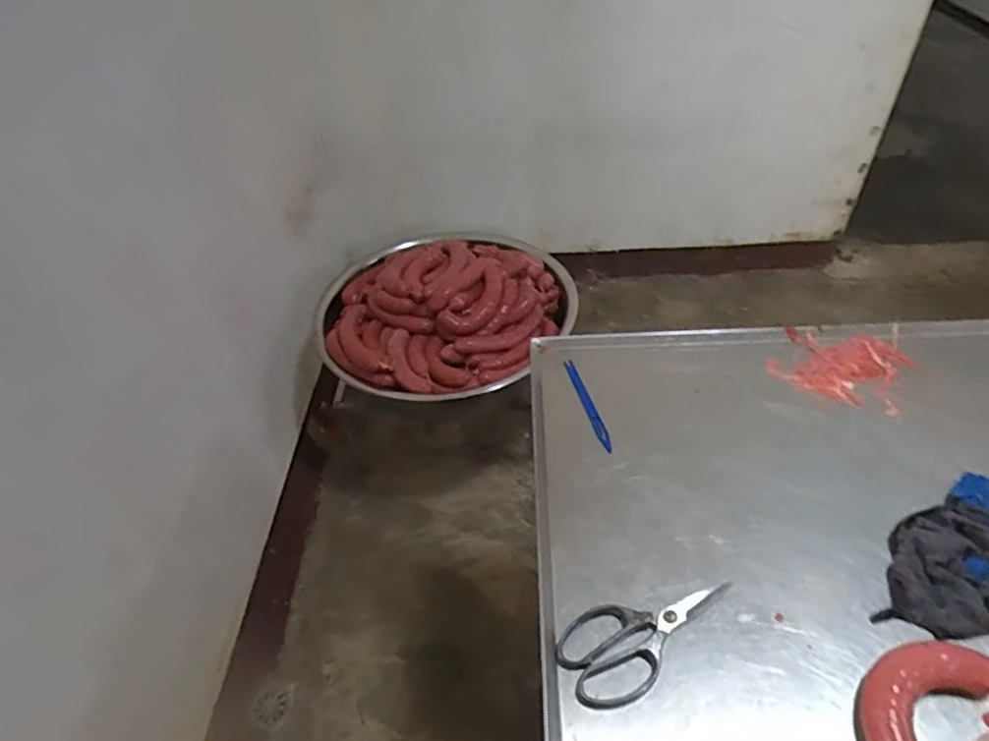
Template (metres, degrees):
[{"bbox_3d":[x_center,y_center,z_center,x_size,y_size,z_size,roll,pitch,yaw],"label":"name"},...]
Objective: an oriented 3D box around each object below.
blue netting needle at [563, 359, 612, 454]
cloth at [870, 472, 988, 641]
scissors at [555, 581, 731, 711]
[{"bbox_3d":[0.135,0.048,0.902,0.019,0.005,0.168,-5,48,-16],"label":"blue netting needle"},{"bbox_3d":[0.509,0.204,0.677,0.235,0.042,0.125,-31,50,-23],"label":"cloth"},{"bbox_3d":[0.159,0.270,0.663,0.201,0.017,0.092,-30,50,-22],"label":"scissors"}]

